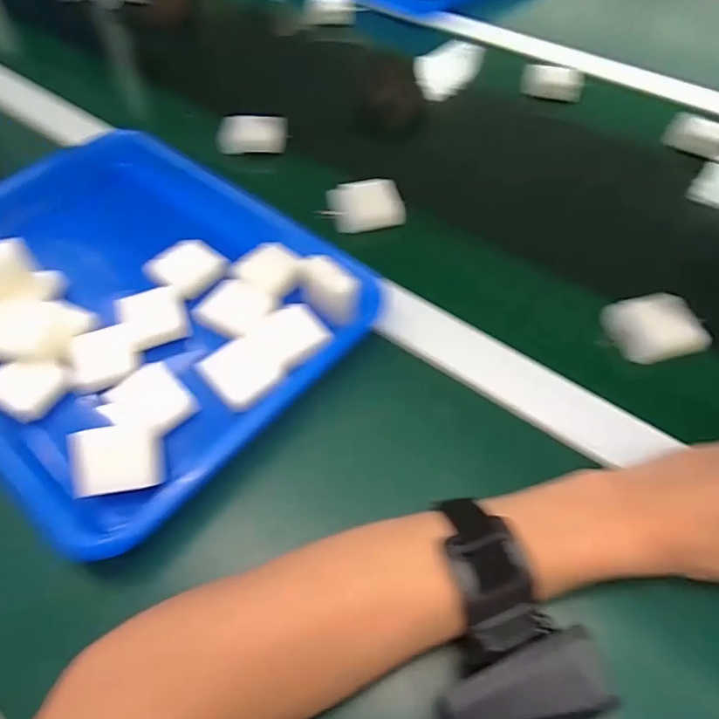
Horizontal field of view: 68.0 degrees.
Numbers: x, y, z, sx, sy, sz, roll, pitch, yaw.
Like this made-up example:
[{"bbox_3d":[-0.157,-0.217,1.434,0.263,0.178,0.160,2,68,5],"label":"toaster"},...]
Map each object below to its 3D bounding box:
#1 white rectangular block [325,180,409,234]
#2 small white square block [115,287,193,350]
[{"bbox_3d":[0.006,-0.131,0.453,0.060,0.022,0.042,-6,55,-7],"label":"white rectangular block"},{"bbox_3d":[-0.144,-0.031,0.376,0.043,0.010,0.047,-20,58,-15],"label":"small white square block"}]

